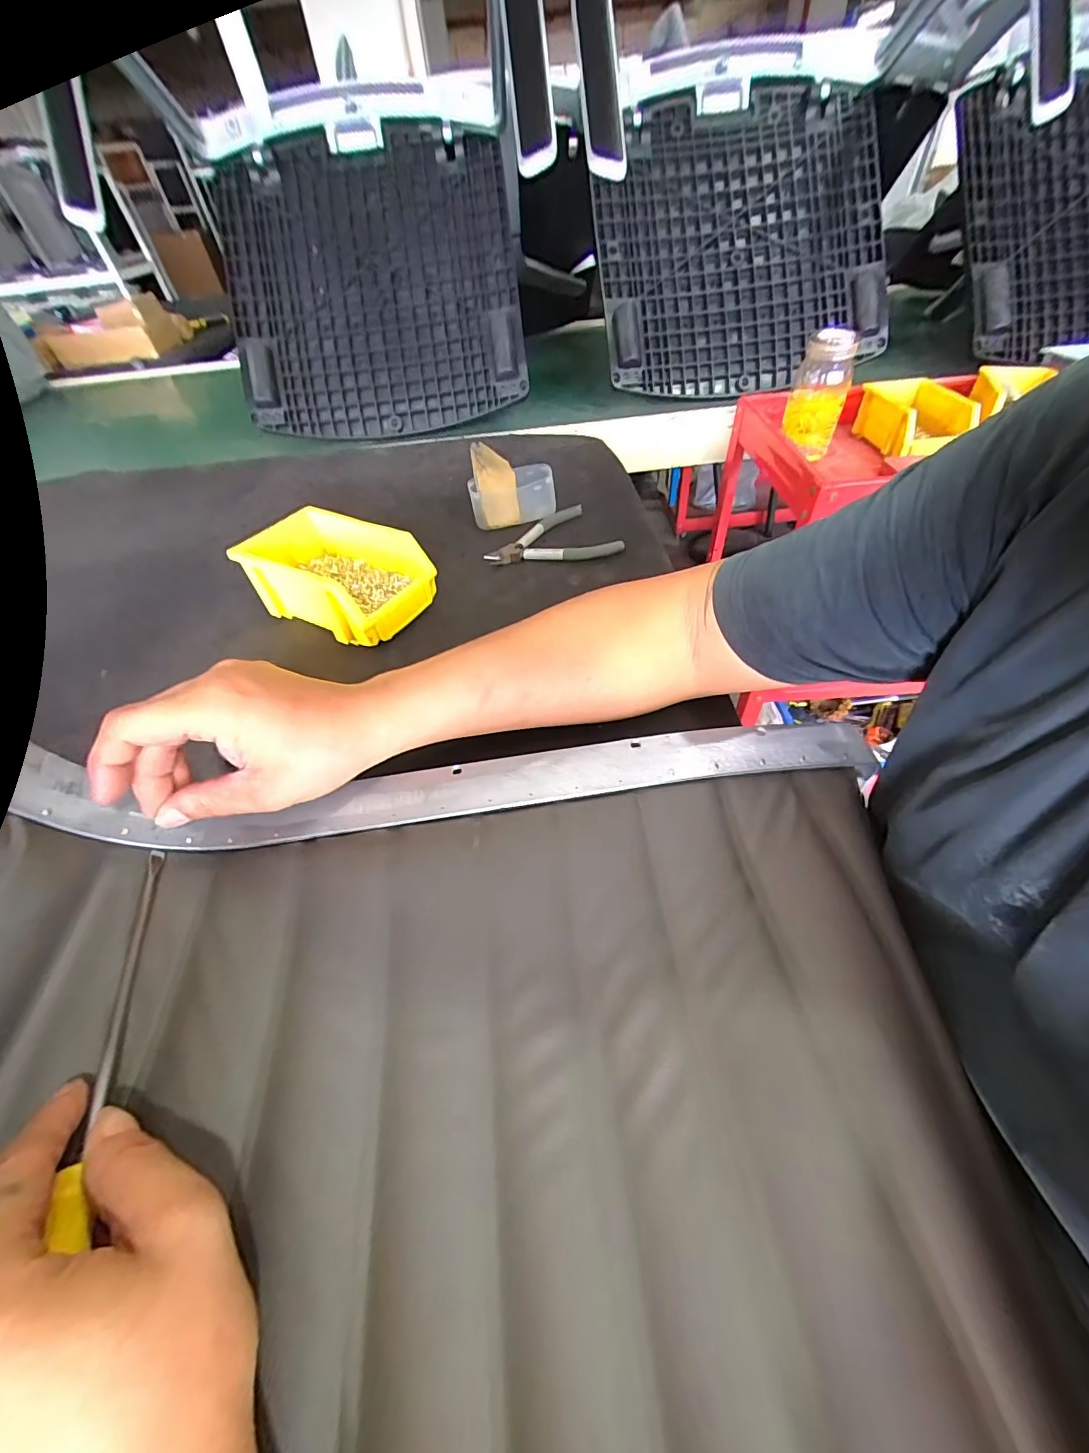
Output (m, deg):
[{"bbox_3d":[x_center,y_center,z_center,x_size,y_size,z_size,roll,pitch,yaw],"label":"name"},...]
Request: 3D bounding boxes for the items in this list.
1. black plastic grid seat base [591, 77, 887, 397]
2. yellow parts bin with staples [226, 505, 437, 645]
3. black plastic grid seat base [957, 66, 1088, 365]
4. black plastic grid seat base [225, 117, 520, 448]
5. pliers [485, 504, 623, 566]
[{"bbox_3d":[0.356,-0.904,0.906,0.519,0.527,0.051,-9,8,-2],"label":"black plastic grid seat base"},{"bbox_3d":[-0.194,-0.145,0.465,0.162,0.062,0.100,21,54,22],"label":"yellow parts bin with staples"},{"bbox_3d":[1.024,-0.926,0.861,0.584,0.485,0.050,-9,2,-1],"label":"black plastic grid seat base"},{"bbox_3d":[-0.307,-0.796,0.874,0.497,0.495,0.066,-6,4,4],"label":"black plastic grid seat base"},{"bbox_3d":[0.007,-0.216,0.549,0.147,0.011,0.100,-7,48,0],"label":"pliers"}]

